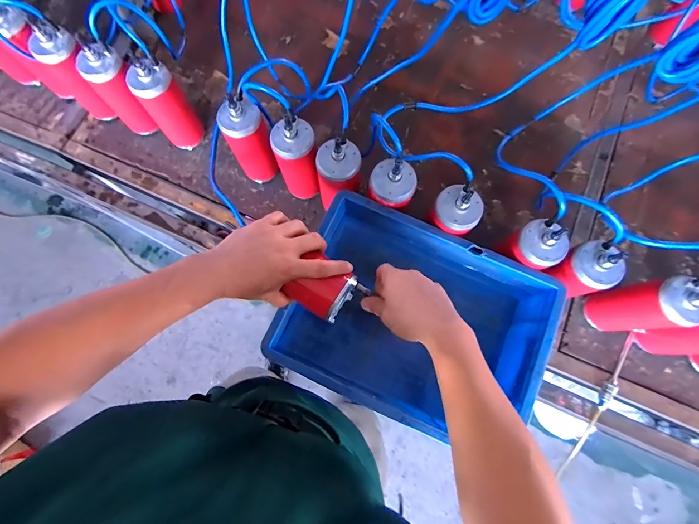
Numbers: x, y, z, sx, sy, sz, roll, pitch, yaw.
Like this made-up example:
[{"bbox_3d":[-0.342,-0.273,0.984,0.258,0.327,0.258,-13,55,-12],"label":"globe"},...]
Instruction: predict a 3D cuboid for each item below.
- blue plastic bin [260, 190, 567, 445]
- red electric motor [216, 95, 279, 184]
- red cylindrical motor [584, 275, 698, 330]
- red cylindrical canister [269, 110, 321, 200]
[{"bbox_3d":[0.104,0.100,0.578,0.394,0.151,0.296,24,77,6],"label":"blue plastic bin"},{"bbox_3d":[-0.190,-0.228,0.645,0.078,0.190,0.066,-22,77,-6],"label":"red electric motor"},{"bbox_3d":[0.496,0.079,0.577,0.063,0.192,0.075,-4,76,-1],"label":"red cylindrical motor"},{"bbox_3d":[-0.096,-0.186,0.633,0.071,0.195,0.067,0,76,0],"label":"red cylindrical canister"}]

